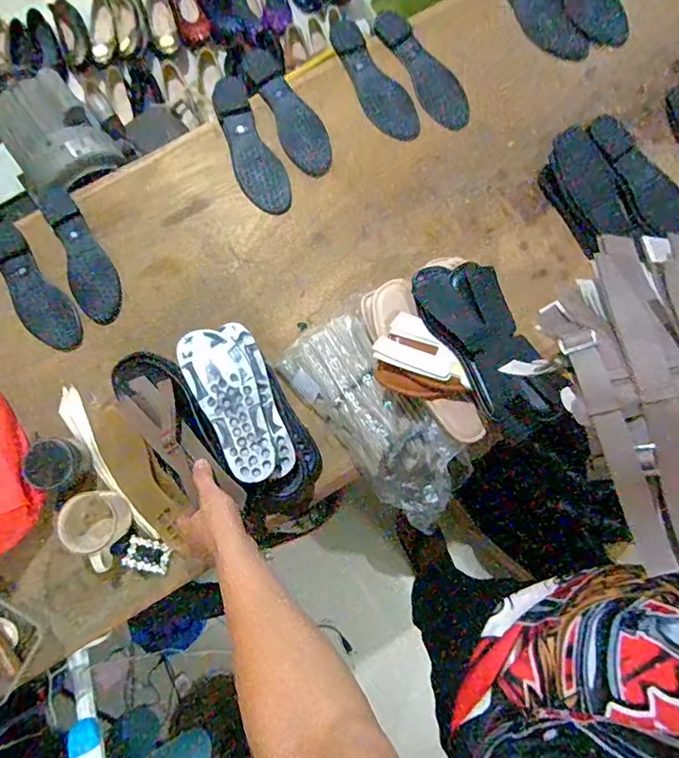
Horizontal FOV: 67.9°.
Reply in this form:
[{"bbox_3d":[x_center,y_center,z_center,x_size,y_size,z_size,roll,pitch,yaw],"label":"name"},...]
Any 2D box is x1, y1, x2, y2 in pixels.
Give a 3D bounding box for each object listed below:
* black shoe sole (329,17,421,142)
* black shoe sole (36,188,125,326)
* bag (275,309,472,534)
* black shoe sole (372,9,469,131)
[{"bbox_3d":[0.058,-0.513,0.871,0.070,0.050,0.231,-34,80,-7],"label":"black shoe sole"},{"bbox_3d":[-0.417,-0.211,0.807,0.073,0.023,0.268,-27,79,-5],"label":"black shoe sole"},{"bbox_3d":[0.055,0.056,0.730,0.132,0.094,0.326,-37,80,-7],"label":"bag"},{"bbox_3d":[0.144,-0.548,0.889,0.073,0.036,0.252,-32,80,-6],"label":"black shoe sole"}]

